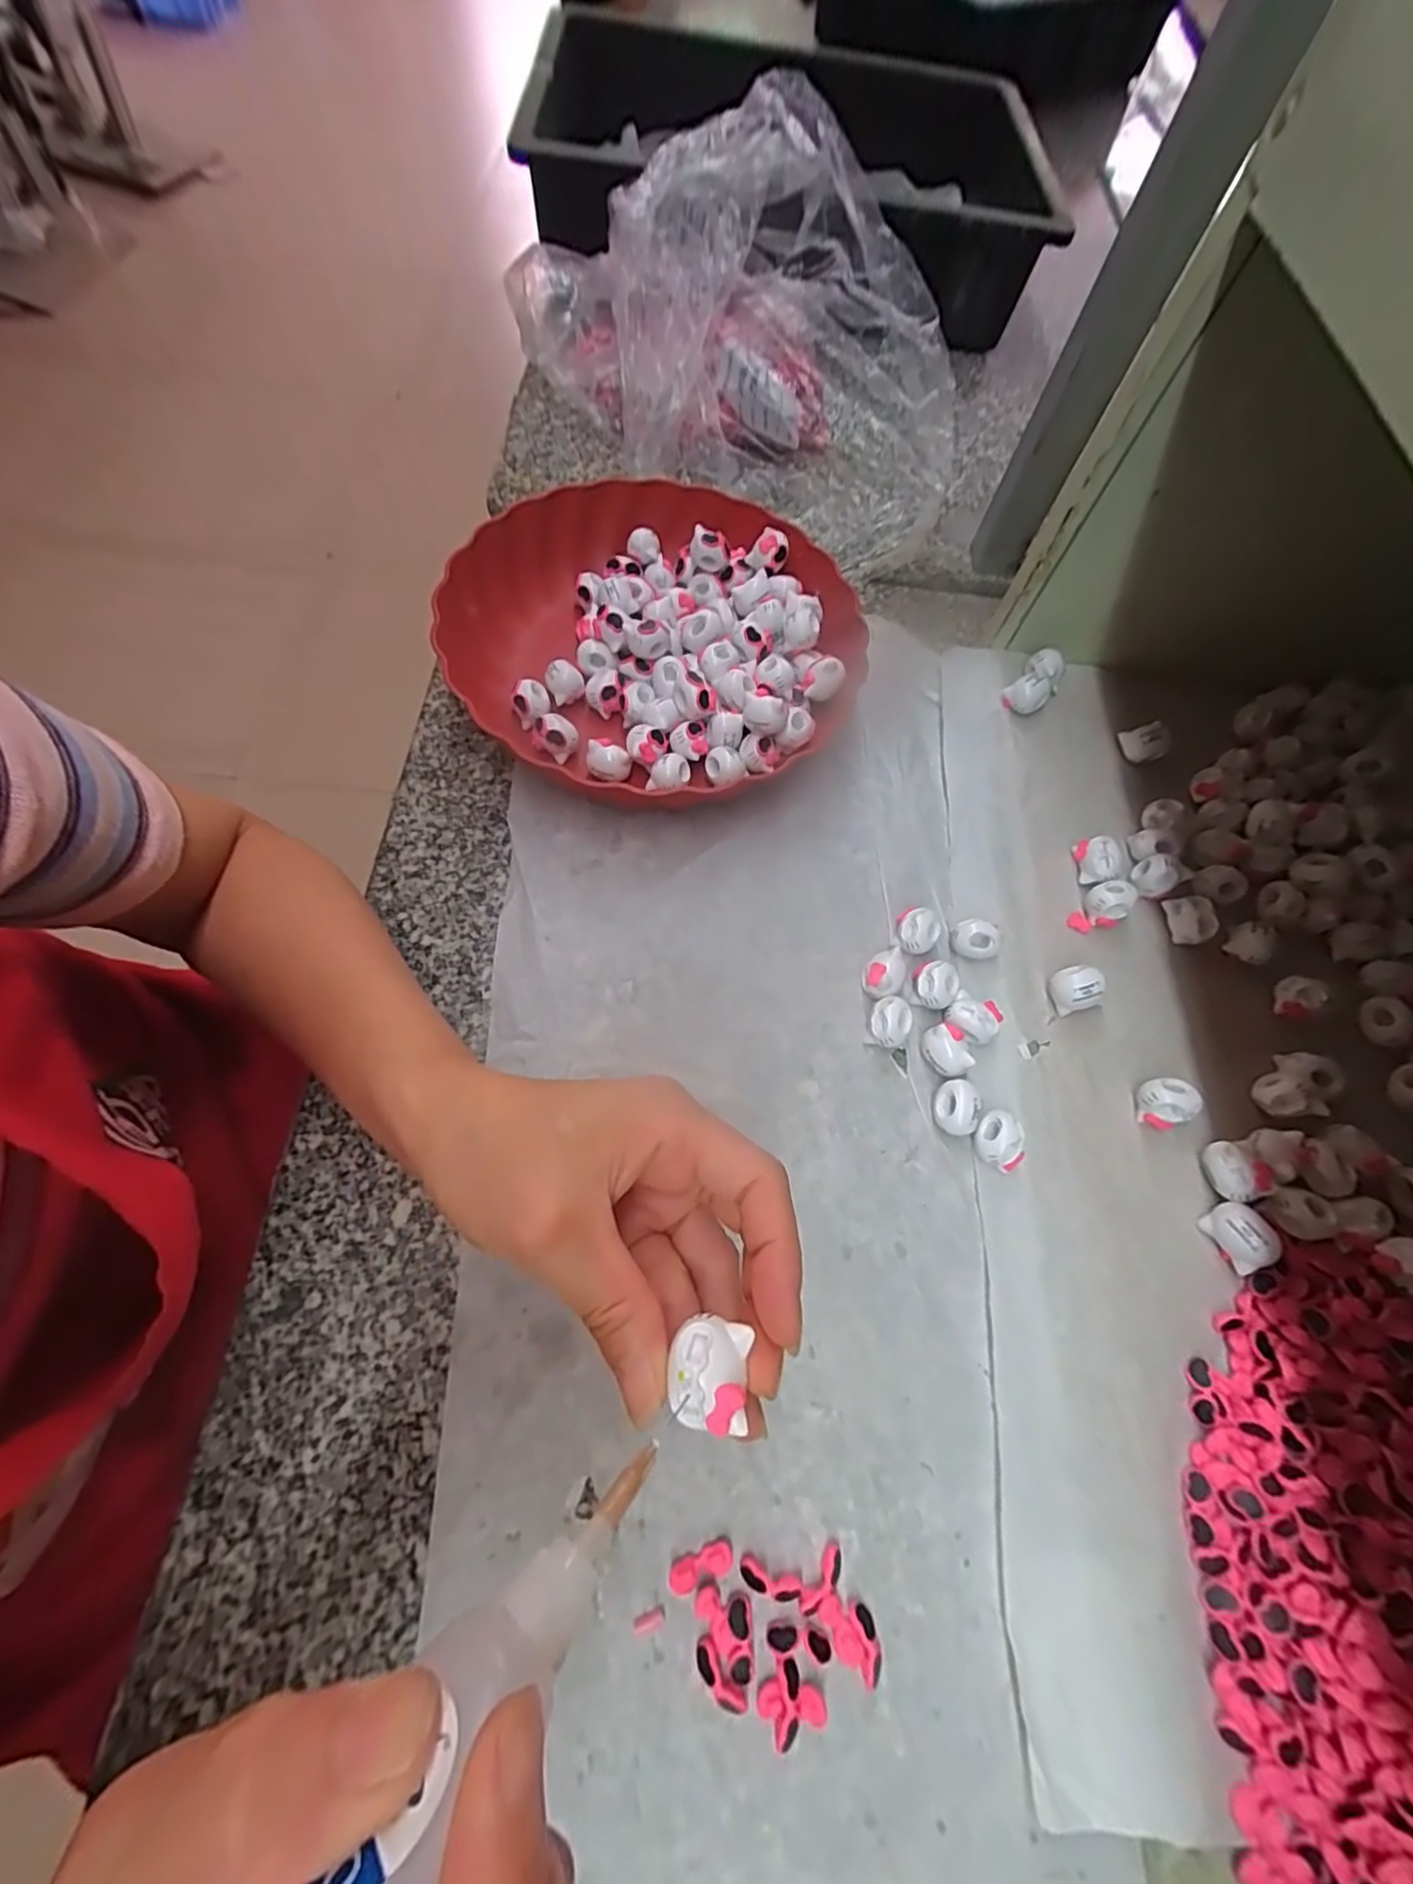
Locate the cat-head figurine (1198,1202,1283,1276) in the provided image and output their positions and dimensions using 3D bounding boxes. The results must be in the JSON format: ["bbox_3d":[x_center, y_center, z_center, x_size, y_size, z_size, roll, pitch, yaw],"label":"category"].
[{"bbox_3d":[0.234,0.129,0.285,0.017,0.017,0.025,-18,70,-13],"label":"cat-head figurine"}]

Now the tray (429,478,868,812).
[{"bbox_3d":[-0.029,-0.187,0.405,0.241,0.042,0.234,41,69,12],"label":"tray"}]

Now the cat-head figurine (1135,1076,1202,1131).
[{"bbox_3d":[0.217,0.076,0.308,0.022,0.019,0.022,-8,68,-9],"label":"cat-head figurine"}]

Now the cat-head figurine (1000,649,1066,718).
[{"bbox_3d":[0.204,-0.160,0.406,0.024,0.027,0.037,42,69,12],"label":"cat-head figurine"}]

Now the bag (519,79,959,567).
[{"bbox_3d":[0.037,-0.435,0.460,0.315,0.158,0.229,20,66,3],"label":"bag"}]

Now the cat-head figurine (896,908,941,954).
[{"bbox_3d":[0.114,-0.005,0.353,0.022,0.022,0.021,6,66,-3],"label":"cat-head figurine"}]

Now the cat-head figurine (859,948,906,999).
[{"bbox_3d":[0.093,0.017,0.341,0.022,0.017,0.027,43,70,13],"label":"cat-head figurine"}]

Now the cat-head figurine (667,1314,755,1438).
[{"bbox_3d":[0.001,0.114,0.171,0.020,0.007,0.024,9,67,2],"label":"cat-head figurine"}]

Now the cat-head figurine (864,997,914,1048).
[{"bbox_3d":[0.092,0.041,0.331,0.020,0.017,0.025,16,66,2],"label":"cat-head figurine"}]

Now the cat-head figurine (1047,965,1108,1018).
[{"bbox_3d":[0.185,0.024,0.331,0.021,0.023,0.021,2,66,-5],"label":"cat-head figurine"}]

